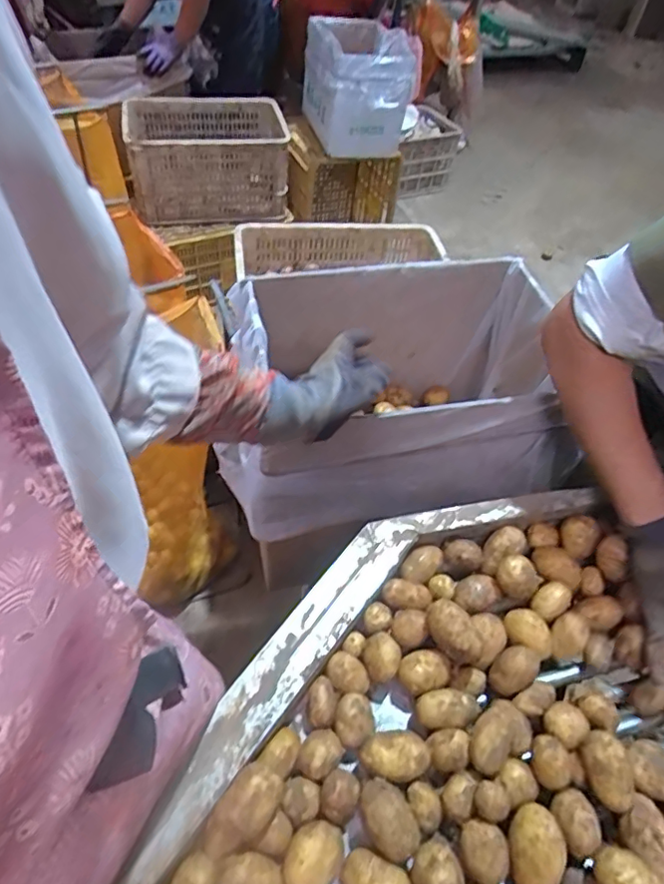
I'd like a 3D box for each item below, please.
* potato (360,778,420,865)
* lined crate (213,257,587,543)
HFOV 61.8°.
[{"bbox_3d":[0.046,0.297,0.440,0.036,0.030,0.057,-23,54,-25],"label":"potato"},{"bbox_3d":[0.091,-0.070,0.760,0.423,0.215,0.369,1,48,-6],"label":"lined crate"}]

